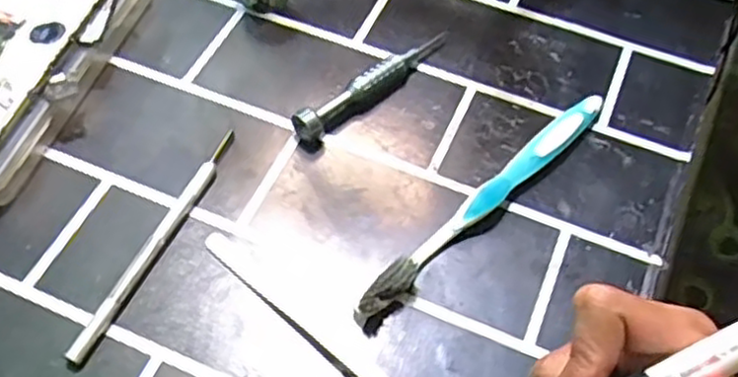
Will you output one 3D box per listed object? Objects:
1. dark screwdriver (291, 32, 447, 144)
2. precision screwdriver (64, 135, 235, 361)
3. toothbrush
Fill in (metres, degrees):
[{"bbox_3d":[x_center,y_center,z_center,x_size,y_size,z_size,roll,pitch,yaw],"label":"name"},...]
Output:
[{"bbox_3d":[0.006,-0.062,0.419,0.115,0.018,0.017,-38,65,-25],"label":"dark screwdriver"},{"bbox_3d":[-0.102,0.024,0.361,0.010,0.009,0.137,21,57,12],"label":"precision screwdriver"},{"bbox_3d":[0.062,0.004,0.374,0.185,0.016,0.015,-39,65,-25],"label":"toothbrush"}]

